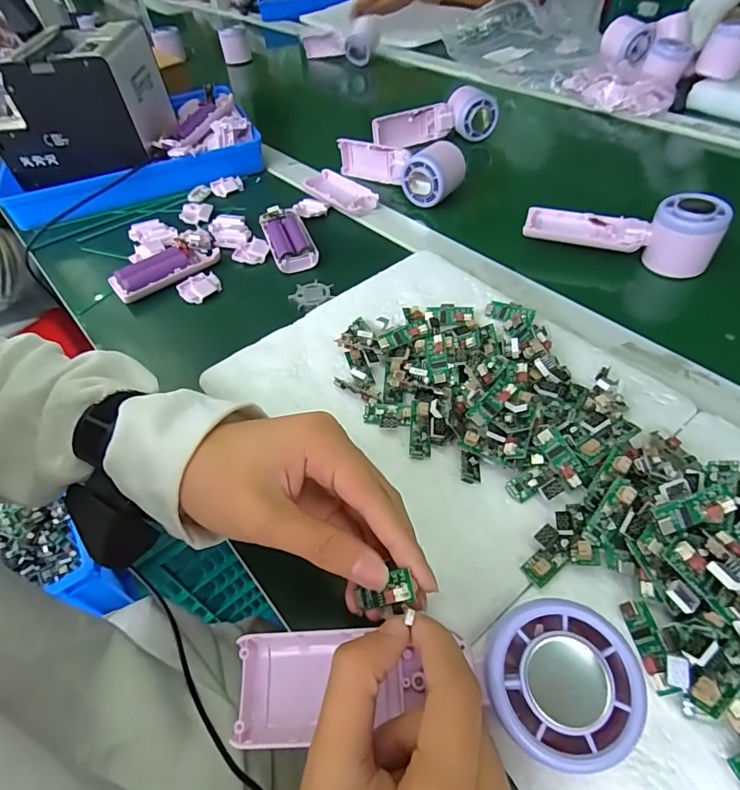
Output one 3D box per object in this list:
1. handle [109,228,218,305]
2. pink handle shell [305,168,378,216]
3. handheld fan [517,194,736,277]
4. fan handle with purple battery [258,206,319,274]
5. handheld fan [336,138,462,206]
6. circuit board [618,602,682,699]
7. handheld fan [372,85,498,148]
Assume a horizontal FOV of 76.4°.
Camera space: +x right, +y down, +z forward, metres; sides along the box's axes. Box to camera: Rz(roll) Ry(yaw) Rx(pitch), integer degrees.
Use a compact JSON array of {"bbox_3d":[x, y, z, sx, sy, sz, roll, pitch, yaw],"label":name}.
[{"bbox_3d":[-0.205,-0.132,0.474,0.109,0.019,0.048,-38,56,-23],"label":"handle"},{"bbox_3d":[-0.036,-0.240,0.559,0.047,0.018,0.107,-29,53,-17],"label":"pink handle shell"},{"bbox_3d":[0.232,-0.158,0.441,0.162,0.056,0.042,16,54,19],"label":"handheld fan"},{"bbox_3d":[-0.087,-0.168,0.500,0.045,0.025,0.102,-18,50,-9],"label":"fan handle with purple battery"},{"bbox_3d":[0.033,-0.280,0.563,0.050,0.051,0.163,-38,56,-23],"label":"handheld fan"},{"bbox_3d":[0.133,0.119,0.223,0.013,0.004,0.039,-33,48,28],"label":"circuit board"},{"bbox_3d":[0.086,-0.375,0.638,0.164,0.056,0.044,-6,50,1],"label":"handheld fan"}]

